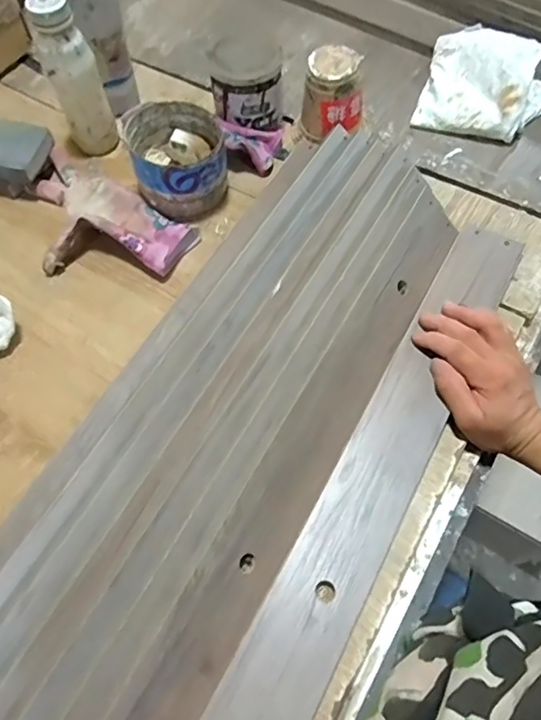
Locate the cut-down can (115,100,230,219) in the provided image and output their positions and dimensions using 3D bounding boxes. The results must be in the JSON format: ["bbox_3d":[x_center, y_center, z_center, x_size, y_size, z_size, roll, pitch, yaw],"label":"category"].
[{"bbox_3d":[-0.101,-0.223,0.582,0.098,0.074,0.105,-1,62,1],"label":"cut-down can"}]

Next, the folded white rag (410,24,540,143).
[{"bbox_3d":[0.273,-0.348,0.637,0.158,0.077,0.151,17,64,10],"label":"folded white rag"}]

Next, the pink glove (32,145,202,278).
[{"bbox_3d":[-0.198,-0.150,0.571,0.215,0.039,0.131,33,68,17],"label":"pink glove"}]

